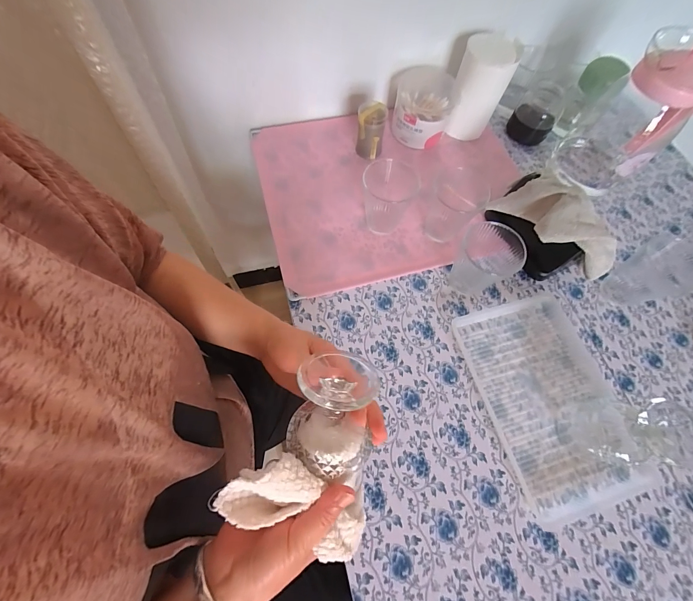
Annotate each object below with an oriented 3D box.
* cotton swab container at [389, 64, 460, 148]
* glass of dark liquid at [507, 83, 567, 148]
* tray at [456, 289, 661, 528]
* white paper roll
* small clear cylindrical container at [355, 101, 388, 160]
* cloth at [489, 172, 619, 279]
[{"bbox_3d":[0.130,-0.328,0.531,0.101,0.066,0.098,13,67,1],"label":"cotton swab container"},{"bbox_3d":[0.346,-0.341,0.553,0.073,0.068,0.087,33,69,9],"label":"glass of dark liquid"},{"bbox_3d":[0.255,0.121,0.388,0.165,0.021,0.244,-14,68,-9],"label":"tray"},{"bbox_3d":[0.217,-0.349,0.506,0.083,0.125,0.077,23,68,6],"label":"white paper roll"},{"bbox_3d":[0.041,-0.281,0.506,0.044,0.075,0.046,1,67,-3],"label":"small clear cylindrical container"},{"bbox_3d":[0.282,-0.101,0.415,0.066,0.076,0.174,-35,73,-16],"label":"cloth"}]

